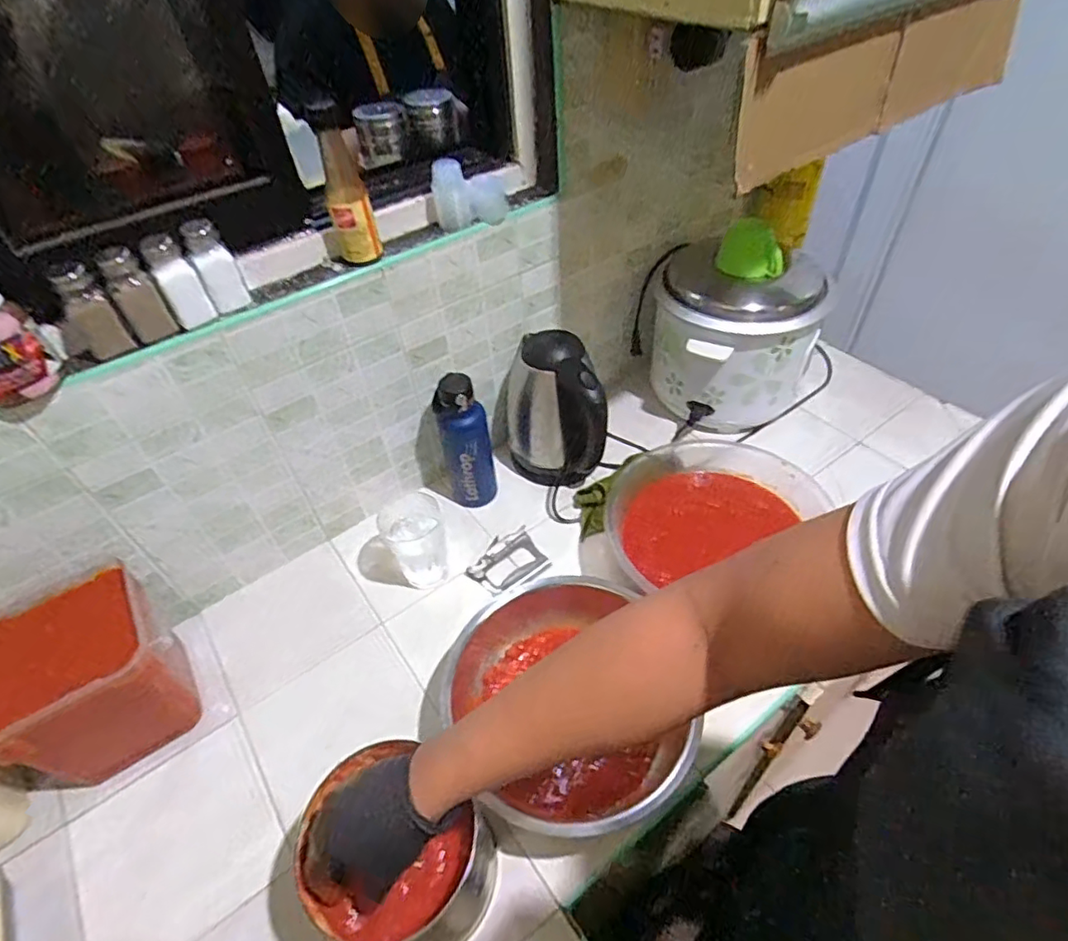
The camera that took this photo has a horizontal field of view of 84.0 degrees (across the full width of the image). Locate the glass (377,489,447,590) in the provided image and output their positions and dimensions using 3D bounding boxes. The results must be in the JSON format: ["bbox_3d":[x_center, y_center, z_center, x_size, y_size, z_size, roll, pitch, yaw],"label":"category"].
[{"bbox_3d":[-0.168,0.102,0.842,0.090,0.103,0.092,-2,47,2],"label":"glass"}]

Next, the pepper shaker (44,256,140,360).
[{"bbox_3d":[-0.447,-0.163,0.594,0.044,0.087,0.047,-31,52,-23],"label":"pepper shaker"}]

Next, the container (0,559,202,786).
[{"bbox_3d":[-0.516,0.245,0.698,0.183,0.174,0.192,33,57,30],"label":"container"}]

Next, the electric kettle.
[{"bbox_3d":[0.014,-0.088,0.922,0.160,0.227,0.150,-9,47,-4],"label":"electric kettle"}]

